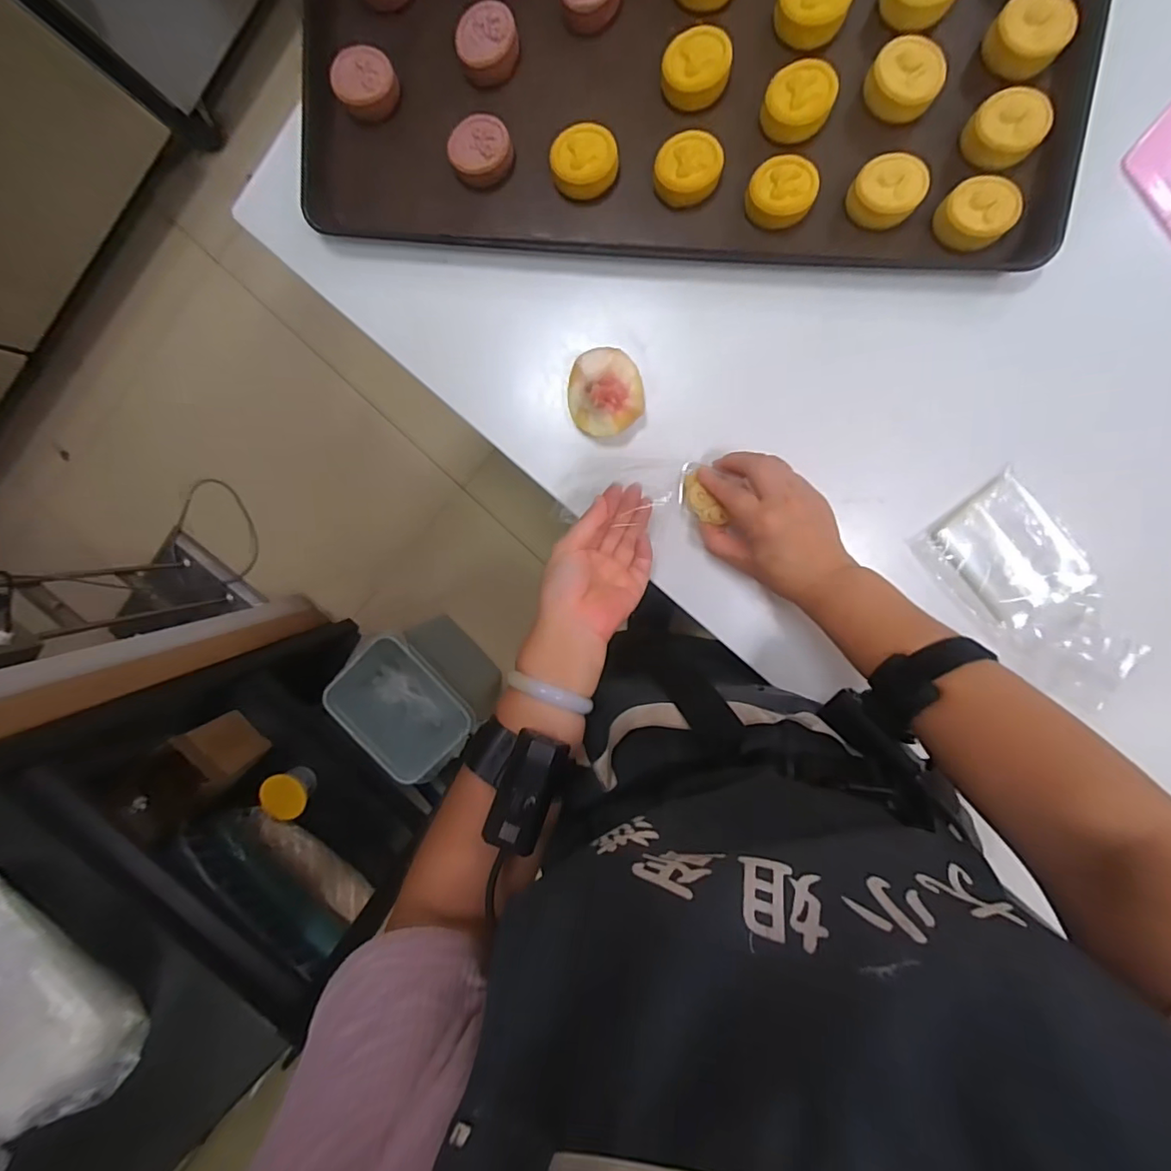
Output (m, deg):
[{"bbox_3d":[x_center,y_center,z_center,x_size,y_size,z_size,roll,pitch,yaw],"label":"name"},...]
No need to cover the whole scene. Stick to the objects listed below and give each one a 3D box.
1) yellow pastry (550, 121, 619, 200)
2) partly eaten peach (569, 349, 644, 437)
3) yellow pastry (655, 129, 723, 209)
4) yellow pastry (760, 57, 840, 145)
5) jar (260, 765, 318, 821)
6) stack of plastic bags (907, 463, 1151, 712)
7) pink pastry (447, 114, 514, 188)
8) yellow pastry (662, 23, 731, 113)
[{"bbox_3d":[0.001,-0.337,0.434,0.049,0.030,0.046,1,98,4],"label":"yellow pastry"},{"bbox_3d":[0.017,-0.159,0.445,0.060,0.055,0.066,1,98,4],"label":"partly eaten peach"},{"bbox_3d":[0.082,-0.328,0.427,0.050,0.025,0.044,22,99,1],"label":"yellow pastry"},{"bbox_3d":[0.163,-0.369,0.412,0.049,0.026,0.044,23,99,1],"label":"yellow pastry"},{"bbox_3d":[-0.520,0.364,0.949,0.074,0.062,0.079,1,98,4],"label":"jar"},{"bbox_3d":[0.377,0.015,0.450,0.092,0.025,0.208,-39,93,8],"label":"stack of plastic bags"},{"bbox_3d":[-0.083,-0.349,0.440,0.048,0.030,0.042,-39,93,8],"label":"pink pastry"},{"bbox_3d":[0.085,-0.396,0.418,0.050,0.024,0.046,1,98,4],"label":"yellow pastry"}]

